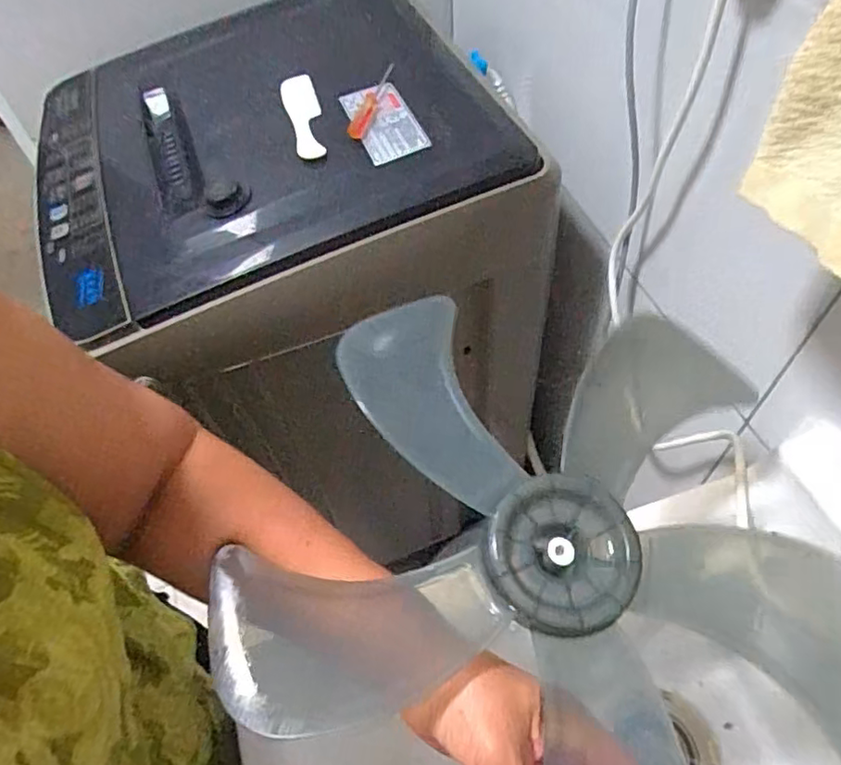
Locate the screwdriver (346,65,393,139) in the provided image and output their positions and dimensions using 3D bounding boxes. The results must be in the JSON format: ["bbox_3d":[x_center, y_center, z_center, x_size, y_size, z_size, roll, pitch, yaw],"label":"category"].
[{"bbox_3d":[-0.054,-0.303,0.650,0.022,0.014,0.119,12,57,12],"label":"screwdriver"}]

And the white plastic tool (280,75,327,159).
[{"bbox_3d":[-0.125,-0.286,0.651,0.037,0.014,0.140,-14,55,-5],"label":"white plastic tool"}]

